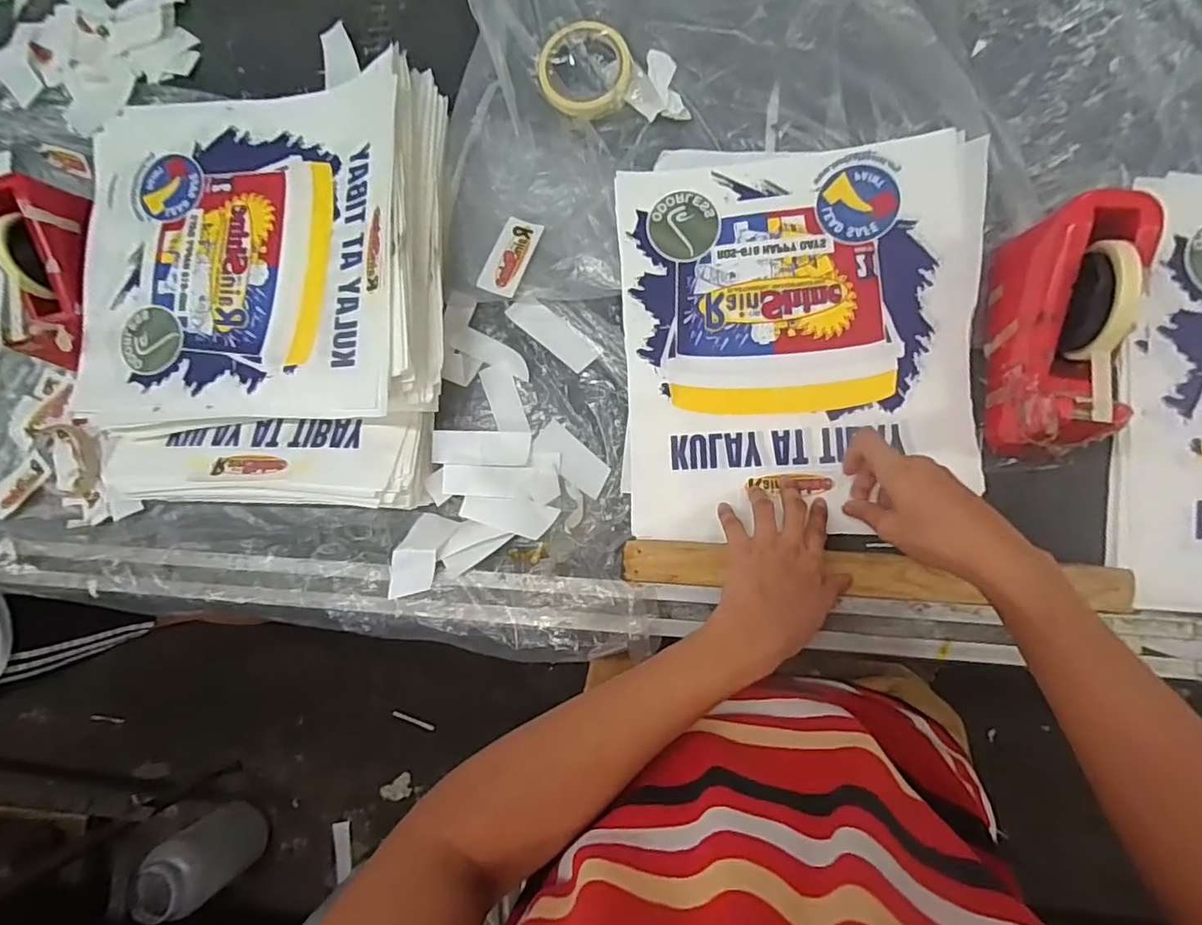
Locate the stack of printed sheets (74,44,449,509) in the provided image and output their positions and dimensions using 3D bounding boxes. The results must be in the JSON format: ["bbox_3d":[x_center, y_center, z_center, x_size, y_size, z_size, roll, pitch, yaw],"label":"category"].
[{"bbox_3d":[-0.361,-0.174,0.602,0.409,0.079,0.429,1,84,7],"label":"stack of printed sheets"}]

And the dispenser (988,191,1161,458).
[{"bbox_3d":[0.386,-0.110,0.487,0.072,0.109,0.207,10,87,10],"label":"dispenser"}]

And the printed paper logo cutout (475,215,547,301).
[{"bbox_3d":[-0.094,-0.217,0.612,0.037,0.004,0.099,21,69,-4],"label":"printed paper logo cutout"}]

